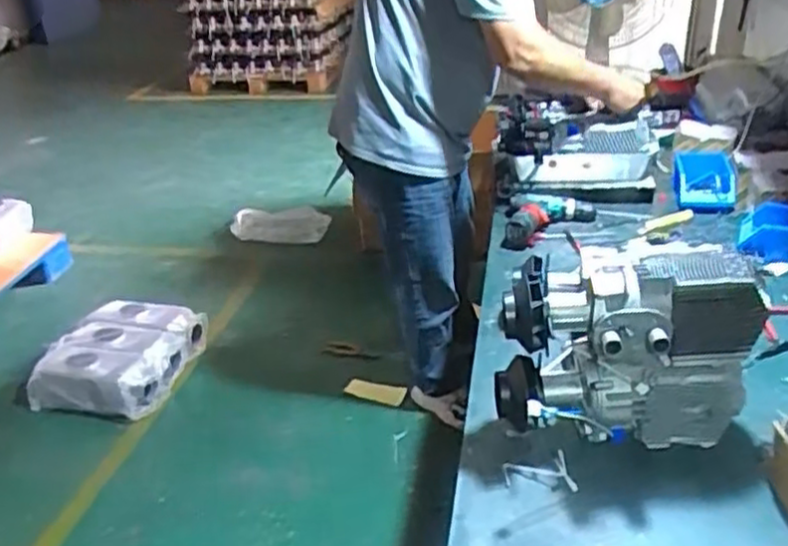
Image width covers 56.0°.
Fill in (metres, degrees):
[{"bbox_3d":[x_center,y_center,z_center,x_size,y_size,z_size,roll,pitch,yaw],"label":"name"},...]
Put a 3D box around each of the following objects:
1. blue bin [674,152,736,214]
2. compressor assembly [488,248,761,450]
[{"bbox_3d":[0.722,-0.212,1.727,0.129,0.079,0.229,6,31,15],"label":"blue bin"},{"bbox_3d":[0.314,0.107,1.014,0.319,0.251,0.149,-7,30,-6],"label":"compressor assembly"}]

